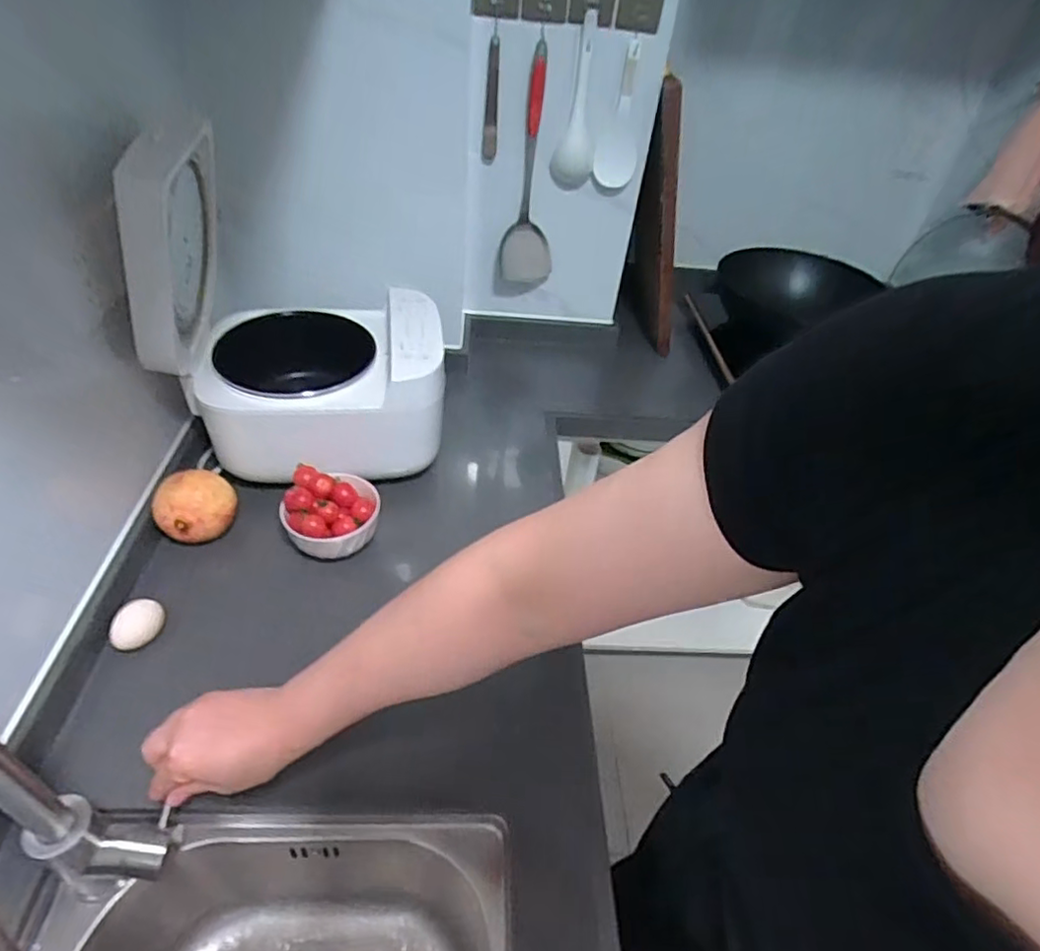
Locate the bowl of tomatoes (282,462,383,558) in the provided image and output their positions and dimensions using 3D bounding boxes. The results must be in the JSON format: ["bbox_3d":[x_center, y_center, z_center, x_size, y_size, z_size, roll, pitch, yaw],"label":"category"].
[{"bbox_3d":[-0.231,0.042,0.762,0.113,0.069,0.102,-6,44,-14],"label":"bowl of tomatoes"}]

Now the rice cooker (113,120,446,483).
[{"bbox_3d":[-0.258,-0.202,0.792,0.321,0.352,0.252,3,43,-4],"label":"rice cooker"}]

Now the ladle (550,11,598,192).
[{"bbox_3d":[0.086,-0.531,0.903,0.062,0.273,0.034,8,66,1],"label":"ladle"}]

